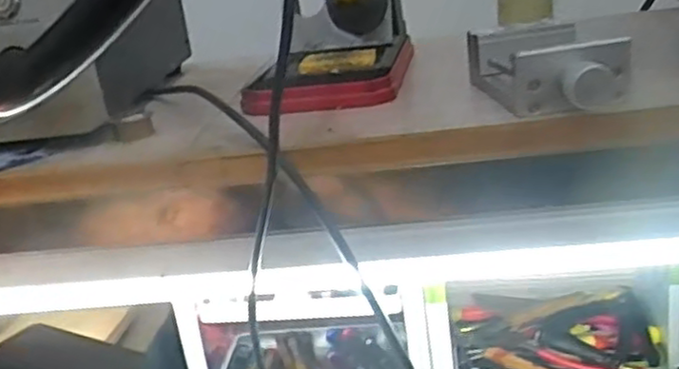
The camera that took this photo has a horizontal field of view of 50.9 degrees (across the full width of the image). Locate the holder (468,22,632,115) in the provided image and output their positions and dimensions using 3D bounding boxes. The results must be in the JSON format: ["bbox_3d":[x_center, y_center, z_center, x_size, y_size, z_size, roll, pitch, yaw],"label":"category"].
[{"bbox_3d":[0.110,-0.060,0.373,0.057,0.035,0.105,-9,19,-4],"label":"holder"}]

